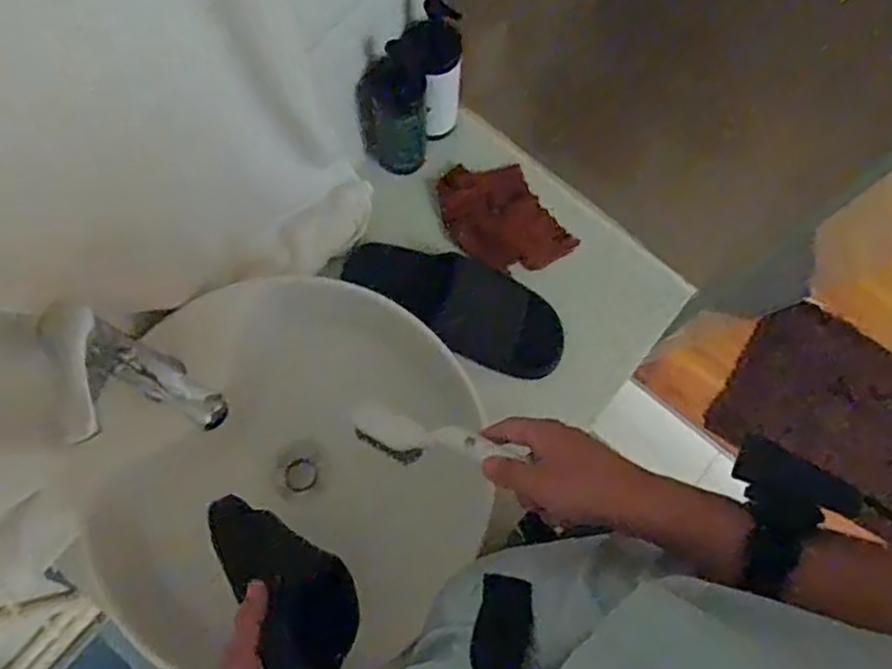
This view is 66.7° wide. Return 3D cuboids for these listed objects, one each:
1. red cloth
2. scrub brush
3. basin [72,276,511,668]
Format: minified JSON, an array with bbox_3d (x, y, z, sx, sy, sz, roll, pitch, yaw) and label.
[{"bbox_3d":[0.071,-0.151,0.866,0.120,0.026,0.166,-33,79,-10],"label":"red cloth"},{"bbox_3d":[-0.015,0.091,0.592,0.026,0.198,0.045,28,71,-40],"label":"scrub brush"},{"bbox_3d":[-0.177,0.152,0.743,0.422,0.162,0.403,0,75,-2],"label":"basin"}]

